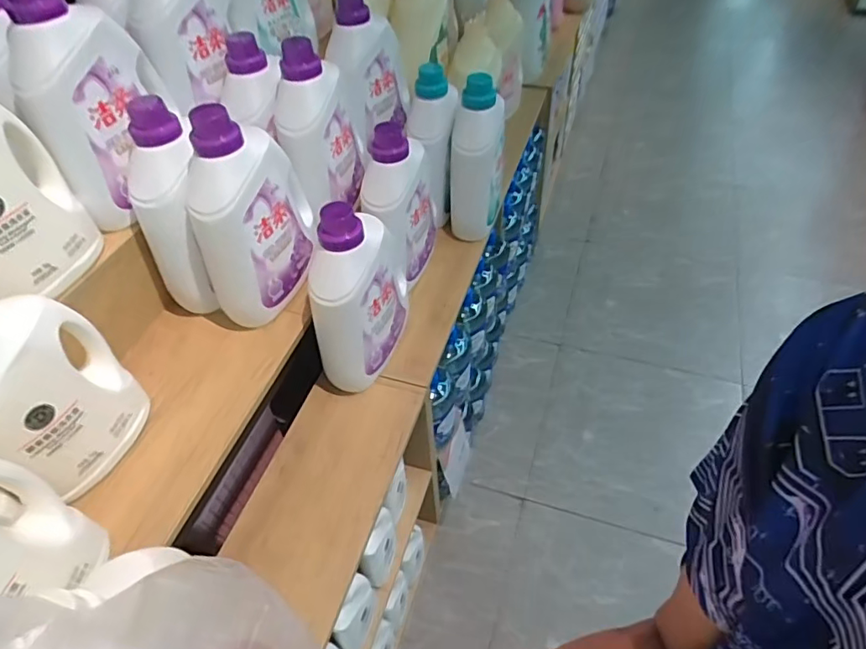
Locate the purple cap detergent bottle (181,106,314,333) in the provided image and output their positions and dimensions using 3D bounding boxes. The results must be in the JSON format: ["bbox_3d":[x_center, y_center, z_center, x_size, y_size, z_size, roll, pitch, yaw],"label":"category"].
[{"bbox_3d":[-0.276,-0.177,0.820,0.084,0.302,0.199,18,52,19],"label":"purple cap detergent bottle"}]

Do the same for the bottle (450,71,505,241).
[{"bbox_3d":[0.095,-0.355,1.159,0.107,0.356,0.138,3,48,6],"label":"bottle"}]

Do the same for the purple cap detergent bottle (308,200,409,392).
[{"bbox_3d":[-0.121,-0.057,0.872,0.088,0.298,0.182,14,50,16],"label":"purple cap detergent bottle"}]

